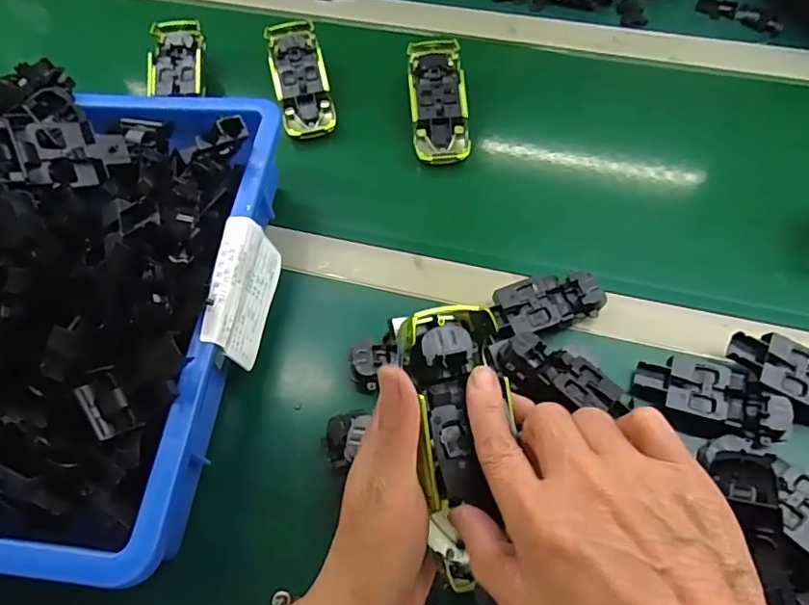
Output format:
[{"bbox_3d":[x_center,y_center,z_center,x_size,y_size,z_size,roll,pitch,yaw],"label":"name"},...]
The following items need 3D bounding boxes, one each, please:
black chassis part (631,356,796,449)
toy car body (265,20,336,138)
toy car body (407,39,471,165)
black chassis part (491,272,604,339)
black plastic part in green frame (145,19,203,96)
[{"bbox_3d":[0.217,0.068,0.381,0.095,0.021,0.055,11,61,7],"label":"black chassis part"},{"bbox_3d":[-0.109,-0.235,0.562,0.054,0.023,0.138,-13,77,-6],"label":"toy car body"},{"bbox_3d":[0.034,-0.203,0.539,0.055,0.027,0.141,-3,74,-1],"label":"toy car body"},{"bbox_3d":[0.110,0.004,0.424,0.088,0.025,0.044,-15,62,-8],"label":"black chassis part"},{"bbox_3d":[-0.242,-0.259,0.570,0.055,0.025,0.089,-3,61,-1],"label":"black plastic part in green frame"}]

